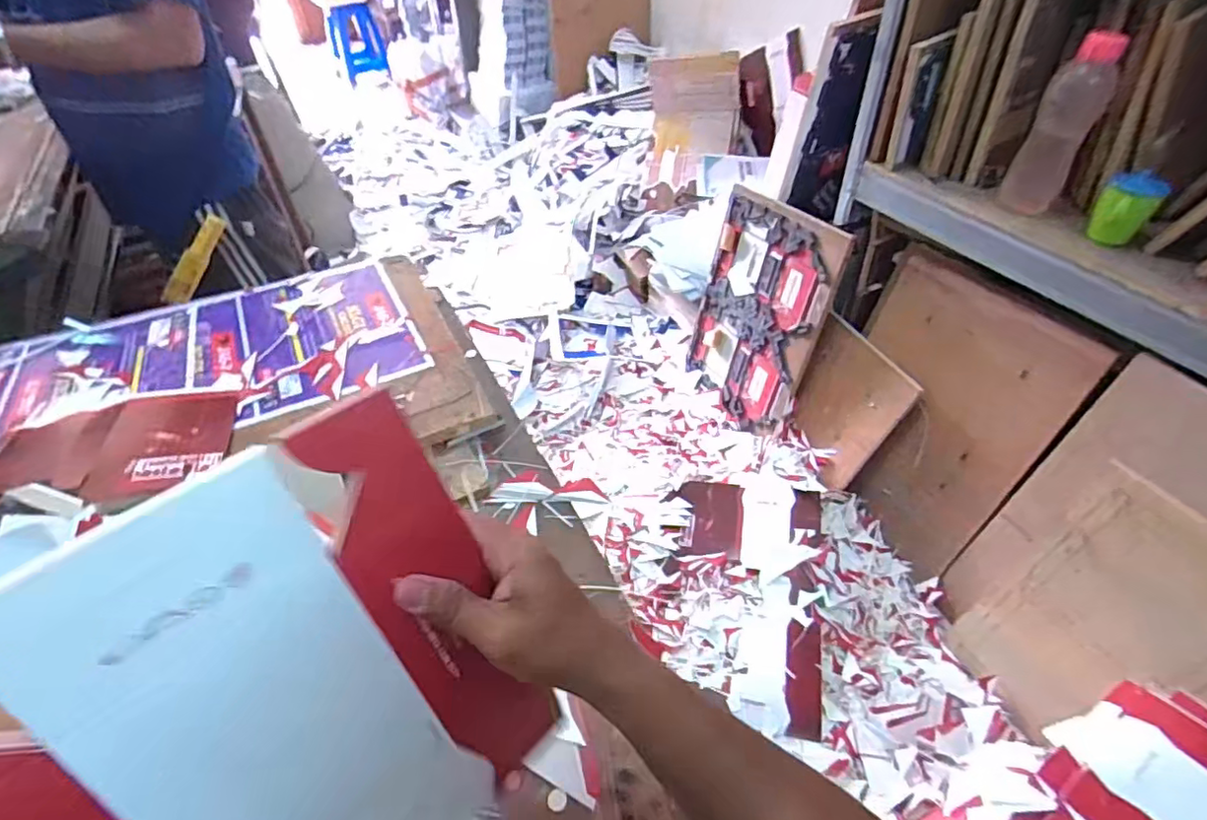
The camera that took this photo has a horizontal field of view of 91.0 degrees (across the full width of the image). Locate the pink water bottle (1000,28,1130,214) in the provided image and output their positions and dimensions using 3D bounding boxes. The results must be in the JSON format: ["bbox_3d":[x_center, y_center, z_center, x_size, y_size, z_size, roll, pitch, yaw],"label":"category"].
[{"bbox_3d":[0.763,-0.462,0.997,0.091,0.274,0.077,27,51,25],"label":"pink water bottle"}]

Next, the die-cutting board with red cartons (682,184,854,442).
[{"bbox_3d":[0.406,-0.254,1.585,0.023,0.551,0.442,-4,32,-28],"label":"die-cutting board with red cartons"}]

